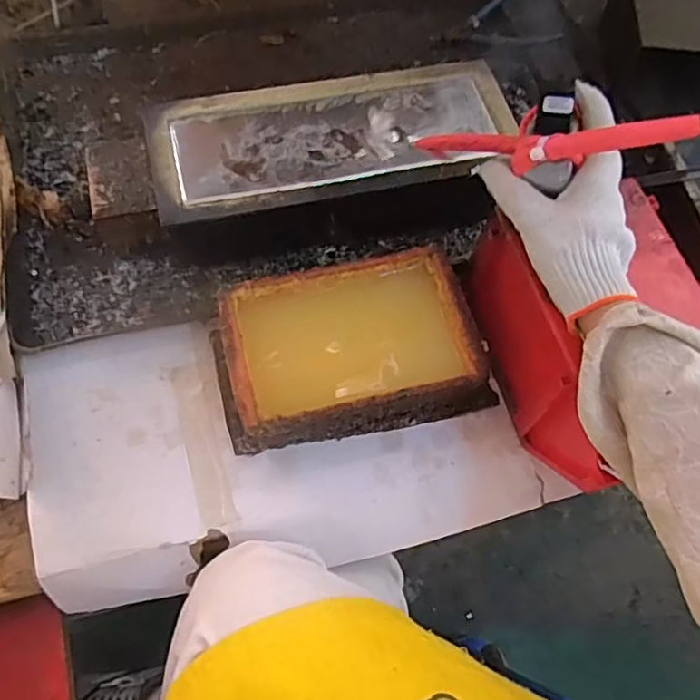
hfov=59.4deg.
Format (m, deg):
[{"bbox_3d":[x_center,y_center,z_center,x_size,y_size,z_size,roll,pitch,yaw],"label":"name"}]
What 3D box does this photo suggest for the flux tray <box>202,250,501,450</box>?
[{"bbox_3d":[0.000,-0.001,0.520,0.220,0.069,0.135,-12,66,-9],"label":"flux tray"}]

